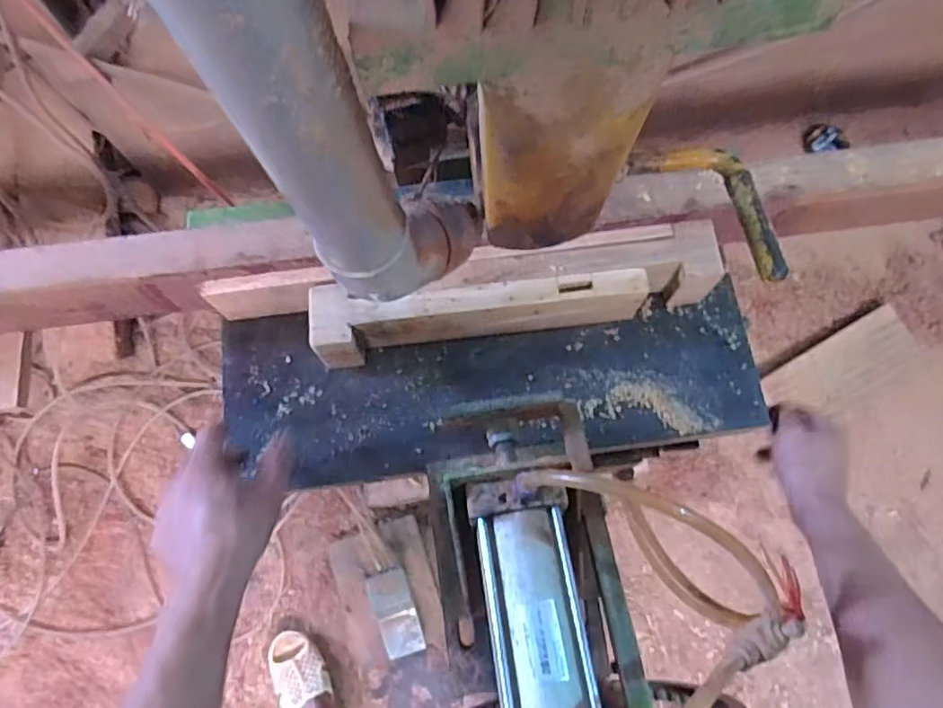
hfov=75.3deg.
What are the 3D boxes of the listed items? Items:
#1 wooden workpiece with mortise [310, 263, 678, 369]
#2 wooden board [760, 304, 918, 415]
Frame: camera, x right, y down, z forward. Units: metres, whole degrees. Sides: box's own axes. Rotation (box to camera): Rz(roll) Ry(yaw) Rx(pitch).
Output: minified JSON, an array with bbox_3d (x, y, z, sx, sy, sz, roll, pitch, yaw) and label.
[{"bbox_3d":[0.026,-0.039,0.581,0.344,0.074,0.056,-5,73,0],"label":"wooden workpiece with mortise"},{"bbox_3d":[0.780,0.027,1.284,0.327,0.035,0.129,-29,76,-7],"label":"wooden board"}]

